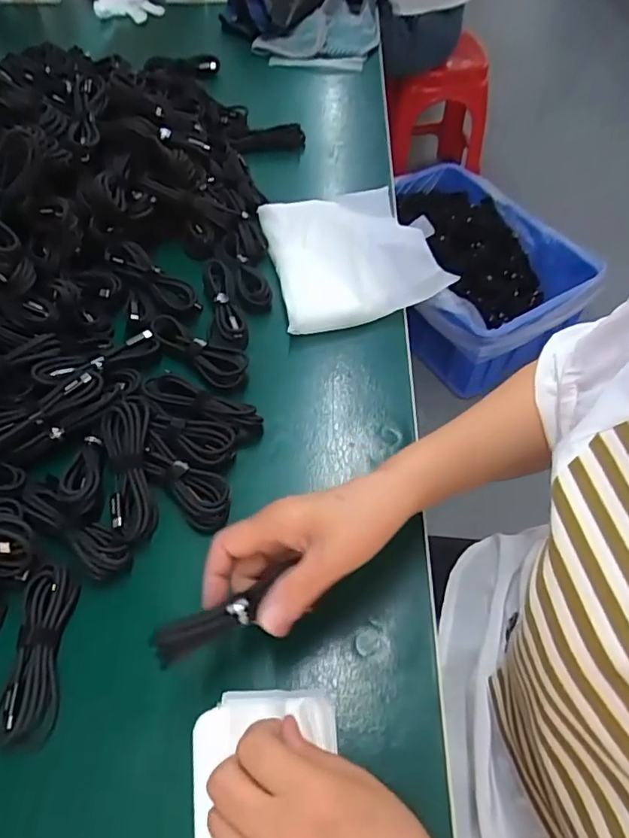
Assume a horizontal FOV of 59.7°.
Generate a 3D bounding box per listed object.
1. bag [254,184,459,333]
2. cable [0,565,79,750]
[{"bbox_3d":[0.039,-0.181,0.588,0.164,0.054,0.183,-11,56,-7],"label":"bag"},{"bbox_3d":[-0.189,0.159,0.376,0.032,0.019,0.113,-2,55,-1],"label":"cable"}]

